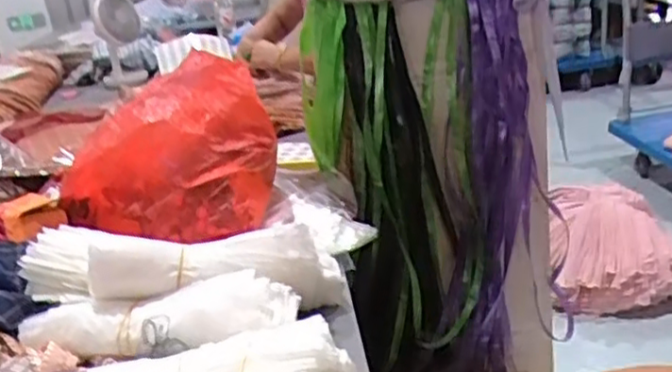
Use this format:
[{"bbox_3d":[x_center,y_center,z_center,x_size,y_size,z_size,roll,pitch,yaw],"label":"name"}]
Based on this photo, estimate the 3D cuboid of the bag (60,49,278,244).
[{"bbox_3d":[-0.231,-0.054,0.950,0.256,0.185,0.200,-4,22,9],"label":"bag"}]

